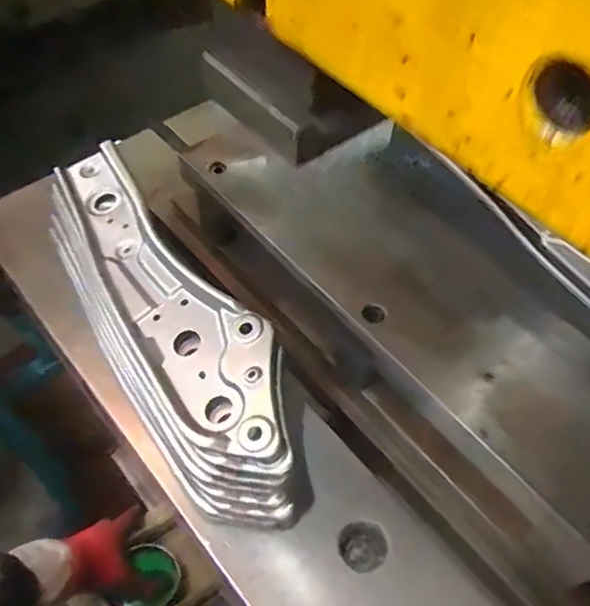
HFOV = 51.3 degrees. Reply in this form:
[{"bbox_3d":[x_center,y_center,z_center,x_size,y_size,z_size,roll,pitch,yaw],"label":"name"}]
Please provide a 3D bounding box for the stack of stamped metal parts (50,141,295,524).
[{"bbox_3d":[-0.137,0.005,0.624,0.123,0.116,0.459,-27,60,-20],"label":"stack of stamped metal parts"}]

